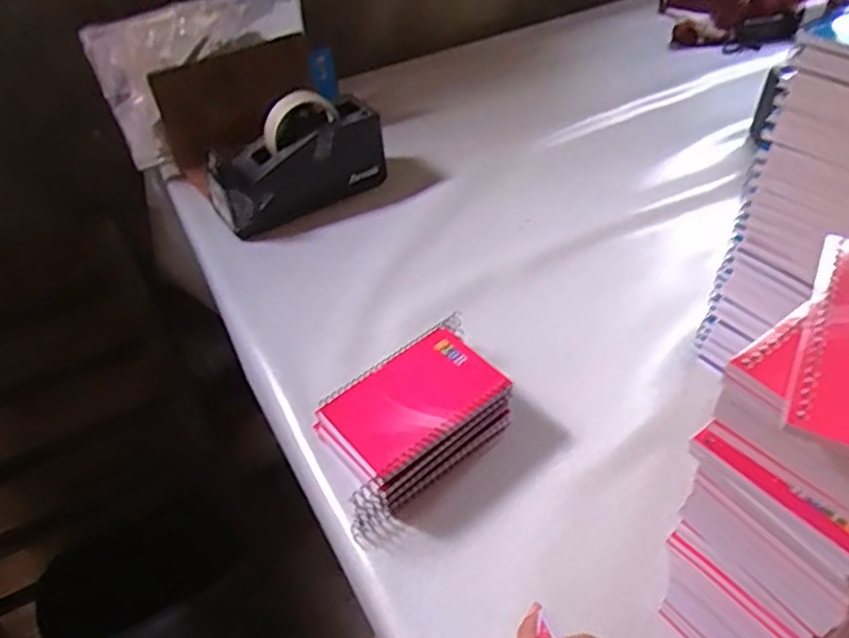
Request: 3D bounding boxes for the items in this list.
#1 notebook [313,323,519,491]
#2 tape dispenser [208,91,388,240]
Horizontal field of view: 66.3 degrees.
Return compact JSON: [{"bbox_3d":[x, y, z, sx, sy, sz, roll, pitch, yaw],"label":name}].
[{"bbox_3d":[-0.007,0.063,0.511,0.135,0.015,0.090,-34,50,-26],"label":"notebook"},{"bbox_3d":[-0.145,-0.177,0.737,0.197,0.124,0.061,-27,47,-21],"label":"tape dispenser"}]

